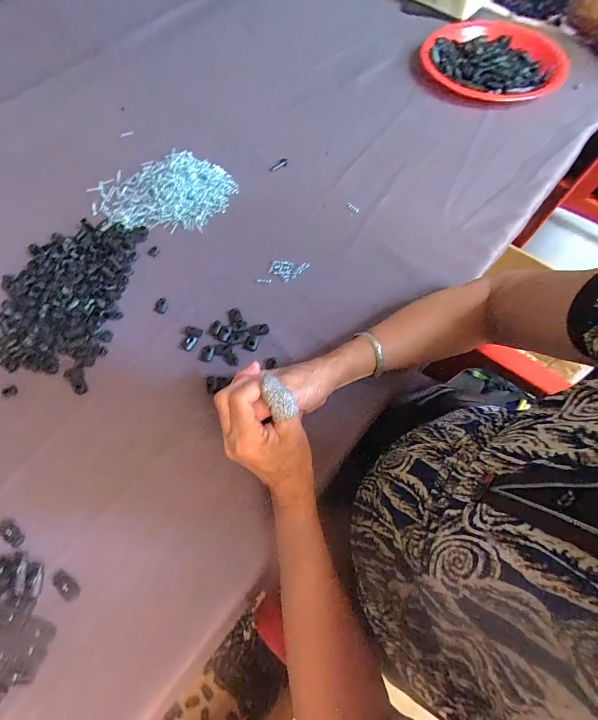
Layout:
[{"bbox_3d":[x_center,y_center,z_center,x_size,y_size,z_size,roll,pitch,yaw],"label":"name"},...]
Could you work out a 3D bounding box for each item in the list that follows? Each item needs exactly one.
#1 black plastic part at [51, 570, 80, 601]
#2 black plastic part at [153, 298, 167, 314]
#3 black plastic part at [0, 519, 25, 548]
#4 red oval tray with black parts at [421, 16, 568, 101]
[{"bbox_3d":[-0.233,0.225,0.347,0.031,0.006,0.015,40,73,19],"label":"black plastic part"},{"bbox_3d":[-0.186,-0.073,0.465,0.015,0.009,0.020,7,66,6],"label":"black plastic part"},{"bbox_3d":[-0.301,0.181,0.361,0.035,0.004,0.015,32,71,16],"label":"black plastic part"},{"bbox_3d":[0.389,-0.601,0.676,0.251,0.033,0.294,26,69,14],"label":"red oval tray with black parts"}]

